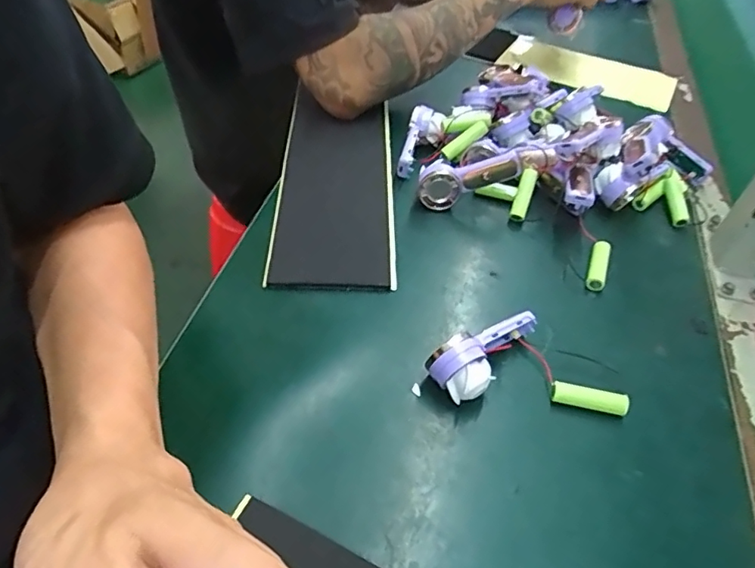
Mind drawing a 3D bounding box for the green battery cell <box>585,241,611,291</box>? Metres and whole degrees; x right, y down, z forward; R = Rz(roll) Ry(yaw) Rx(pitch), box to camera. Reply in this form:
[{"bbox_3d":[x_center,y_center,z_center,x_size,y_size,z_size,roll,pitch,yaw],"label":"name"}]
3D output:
[{"bbox_3d":[0.189,-0.017,0.462,0.015,0.012,0.052,19,50,12],"label":"green battery cell"}]

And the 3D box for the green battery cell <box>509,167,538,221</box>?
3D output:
[{"bbox_3d":[0.136,-0.082,0.502,0.015,0.014,0.049,17,78,10],"label":"green battery cell"}]

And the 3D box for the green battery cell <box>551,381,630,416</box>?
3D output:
[{"bbox_3d":[0.146,0.079,0.371,0.051,0.010,0.012,11,49,5],"label":"green battery cell"}]

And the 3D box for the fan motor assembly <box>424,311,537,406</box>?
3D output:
[{"bbox_3d":[0.076,0.045,0.384,0.040,0.036,0.089,36,56,24],"label":"fan motor assembly"}]

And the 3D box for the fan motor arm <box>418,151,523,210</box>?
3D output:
[{"bbox_3d":[0.084,-0.098,0.500,0.092,0.031,0.037,-15,48,14],"label":"fan motor arm"}]

